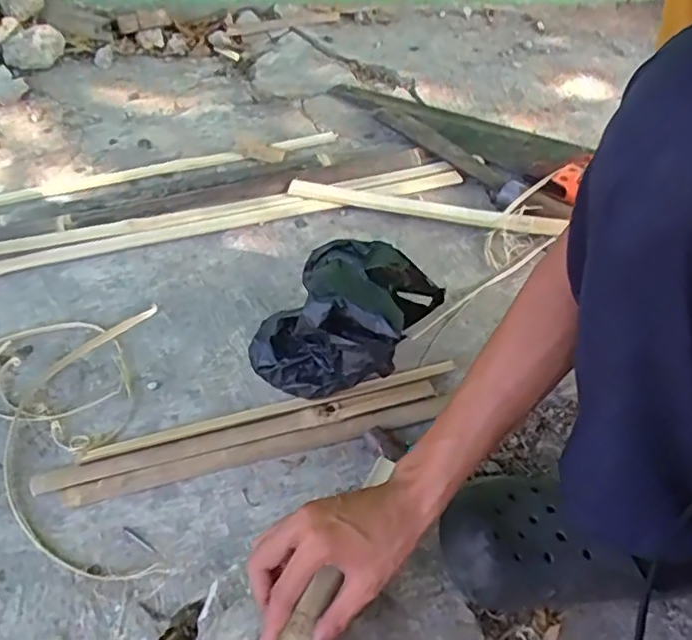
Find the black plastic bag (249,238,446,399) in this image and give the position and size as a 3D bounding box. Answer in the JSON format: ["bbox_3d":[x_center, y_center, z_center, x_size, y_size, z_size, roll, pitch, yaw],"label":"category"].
[{"bbox_3d":[0.000,-0.007,0.653,0.171,0.141,0.162,19,54,13],"label":"black plastic bag"}]

